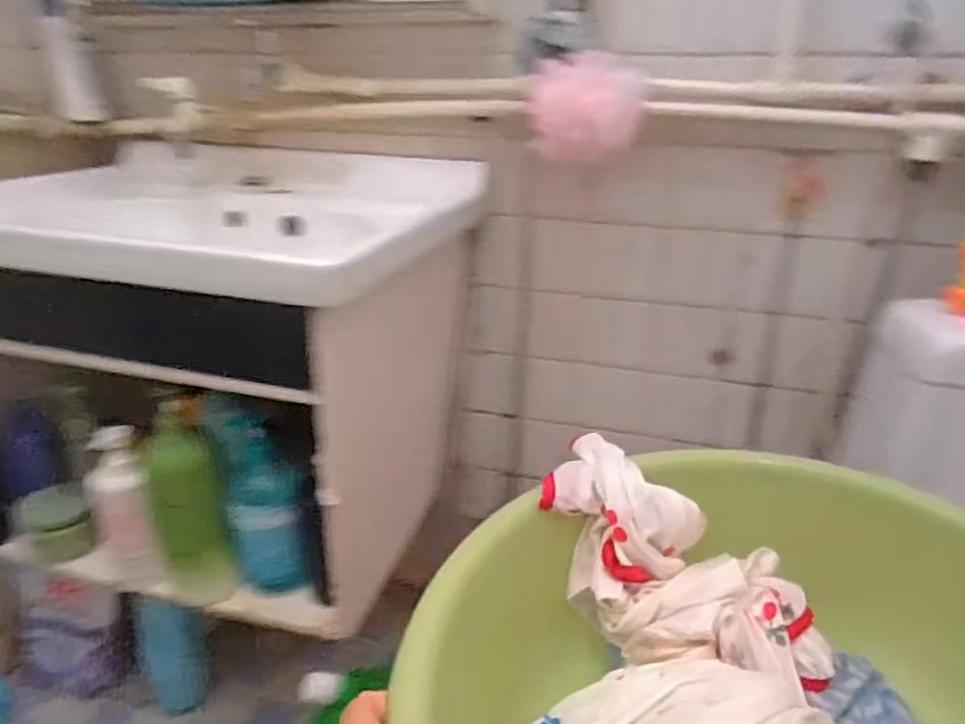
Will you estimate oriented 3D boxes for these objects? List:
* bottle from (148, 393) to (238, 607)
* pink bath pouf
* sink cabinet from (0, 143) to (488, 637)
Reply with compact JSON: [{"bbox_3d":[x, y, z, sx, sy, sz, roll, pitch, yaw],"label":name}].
[{"bbox_3d":[-0.330,0.168,0.724,0.079,0.243,0.068,-14,34,-27],"label":"bottle"},{"bbox_3d":[0.119,-0.291,0.738,0.103,0.103,0.090,-14,34,-27],"label":"pink bath pouf"},{"bbox_3d":[-0.327,-0.020,0.866,0.514,0.423,0.484,12,31,15],"label":"sink cabinet"}]

